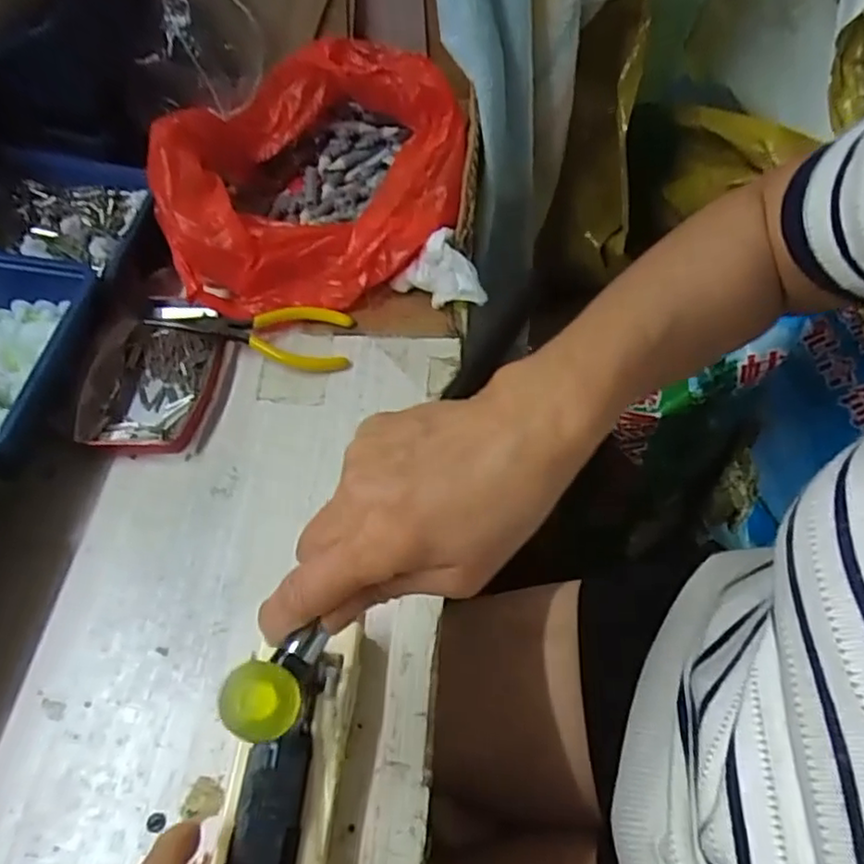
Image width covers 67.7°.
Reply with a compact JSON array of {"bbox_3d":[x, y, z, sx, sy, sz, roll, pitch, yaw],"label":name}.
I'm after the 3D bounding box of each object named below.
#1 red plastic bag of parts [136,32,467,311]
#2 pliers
[{"bbox_3d":[-0.081,-0.195,0.470,0.206,0.092,0.211,-4,55,-3],"label":"red plastic bag of parts"},{"bbox_3d":[-0.128,-0.070,0.433,0.146,0.021,0.047,5,55,4],"label":"pliers"}]

